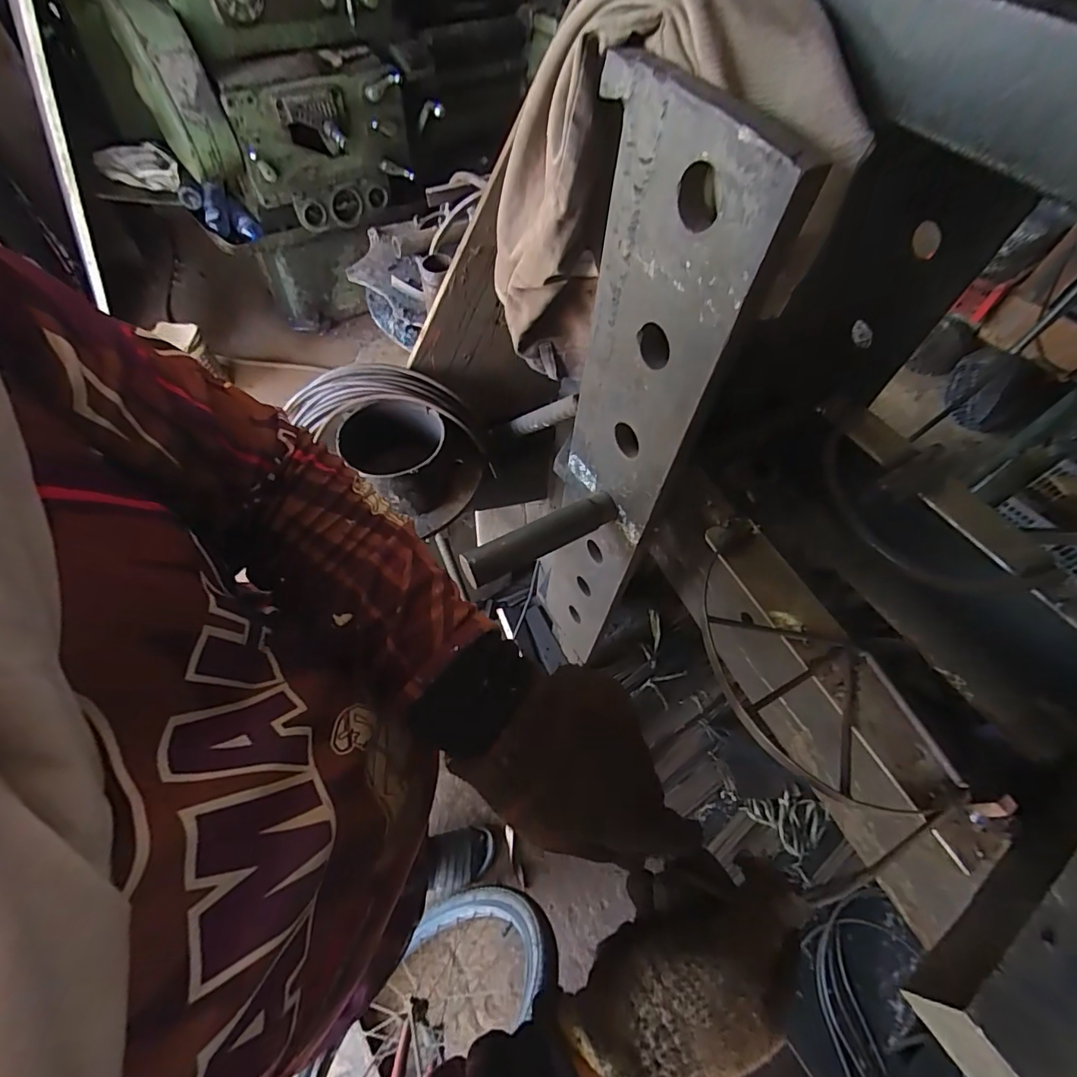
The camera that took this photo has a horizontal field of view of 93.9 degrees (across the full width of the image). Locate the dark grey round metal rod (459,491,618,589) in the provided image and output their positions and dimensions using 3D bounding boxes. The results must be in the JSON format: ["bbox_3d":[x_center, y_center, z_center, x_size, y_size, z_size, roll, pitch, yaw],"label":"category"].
[{"bbox_3d":[0.003,0.001,0.482,0.159,0.025,0.028,-27,63,-19],"label":"dark grey round metal rod"}]

